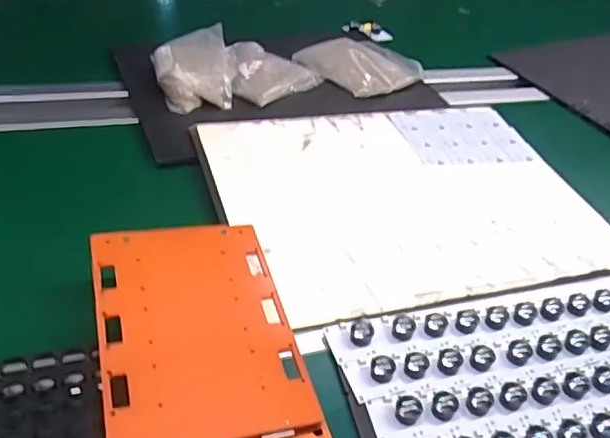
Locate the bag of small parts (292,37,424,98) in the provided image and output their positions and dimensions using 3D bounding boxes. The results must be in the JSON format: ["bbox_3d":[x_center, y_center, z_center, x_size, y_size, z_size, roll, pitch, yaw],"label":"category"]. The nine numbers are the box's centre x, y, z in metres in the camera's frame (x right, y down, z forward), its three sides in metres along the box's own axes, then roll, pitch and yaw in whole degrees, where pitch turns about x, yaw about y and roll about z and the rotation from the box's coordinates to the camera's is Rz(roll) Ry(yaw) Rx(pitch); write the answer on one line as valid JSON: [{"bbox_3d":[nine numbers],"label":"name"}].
[{"bbox_3d":[0.090,-0.267,1.029,0.155,0.032,0.179,-29,51,-36],"label":"bag of small parts"}]

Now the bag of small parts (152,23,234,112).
[{"bbox_3d":[-0.171,-0.232,0.926,0.117,0.055,0.162,-4,41,-13],"label":"bag of small parts"}]

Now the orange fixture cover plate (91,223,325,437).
[{"bbox_3d":[-0.095,0.088,0.521,0.159,0.020,0.235,-8,42,-18],"label":"orange fixture cover plate"}]

